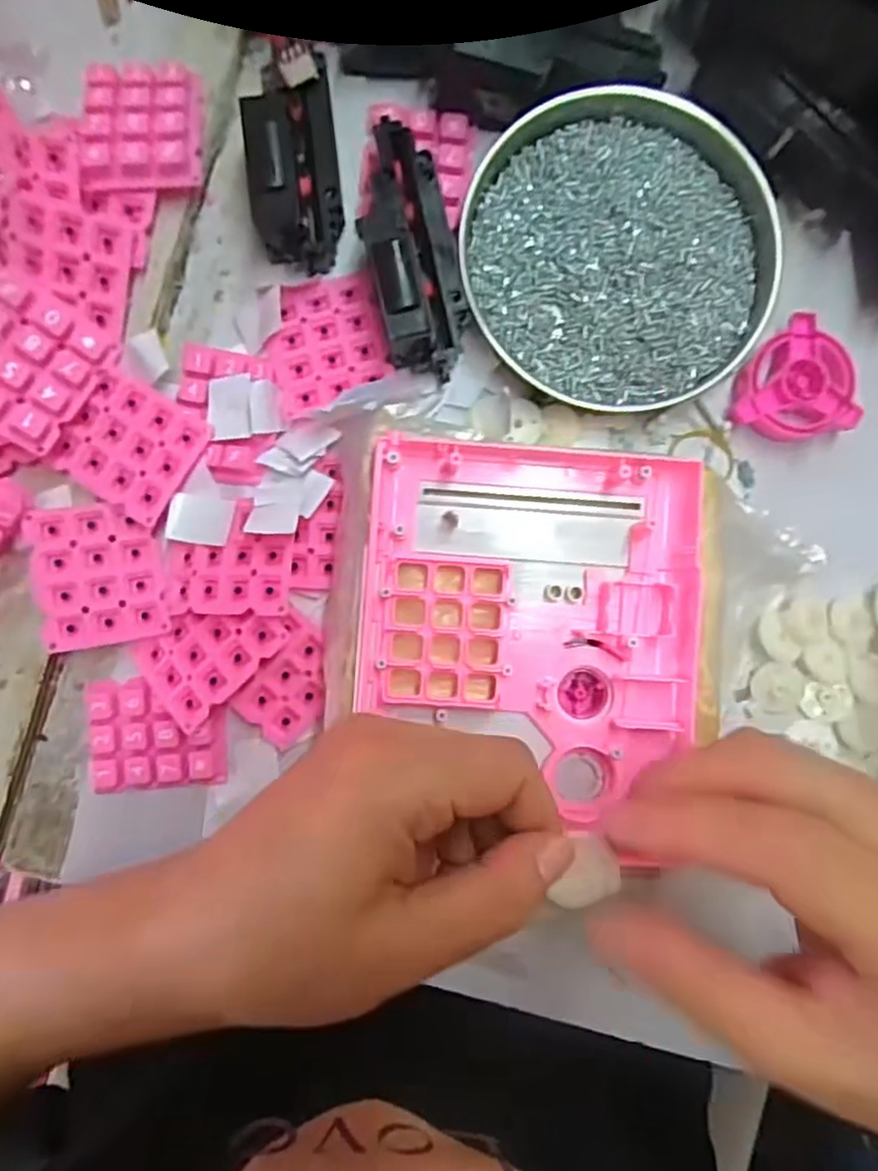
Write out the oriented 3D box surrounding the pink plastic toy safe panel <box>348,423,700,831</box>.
[{"bbox_3d":[0.037,0.015,0.269,0.134,0.019,0.145,5,87,-2],"label":"pink plastic toy safe panel"}]

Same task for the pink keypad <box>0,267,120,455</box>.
[{"bbox_3d":[-0.167,-0.090,0.262,0.052,0.013,0.058,33,72,-21],"label":"pink keypad"}]

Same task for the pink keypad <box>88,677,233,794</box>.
[{"bbox_3d":[-0.125,0.065,0.291,0.059,0.007,0.048,-5,90,-2],"label":"pink keypad"}]

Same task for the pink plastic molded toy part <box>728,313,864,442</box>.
[{"bbox_3d":[0.159,-0.093,0.300,0.051,0.016,0.053,-13,90,-2],"label":"pink plastic molded toy part"}]

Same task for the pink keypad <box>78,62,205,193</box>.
[{"bbox_3d":[-0.125,-0.194,0.280,0.046,0.012,0.057,-3,79,-8],"label":"pink keypad"}]

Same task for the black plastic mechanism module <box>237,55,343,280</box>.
[{"bbox_3d":[-0.061,-0.177,0.283,0.036,0.038,0.074,-4,90,-2],"label":"black plastic mechanism module"}]

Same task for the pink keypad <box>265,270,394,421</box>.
[{"bbox_3d":[-0.049,-0.107,0.293,0.051,0.013,0.055,-16,90,-2],"label":"pink keypad"}]

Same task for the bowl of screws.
[{"bbox_3d":[0.081,-0.149,0.294,0.134,0.023,0.128,0,90,-2],"label":"bowl of screws"}]

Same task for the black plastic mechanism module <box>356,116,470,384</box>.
[{"bbox_3d":[-0.013,-0.141,0.280,0.036,0.034,0.098,-14,90,-2],"label":"black plastic mechanism module"}]

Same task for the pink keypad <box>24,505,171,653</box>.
[{"bbox_3d":[-0.146,-0.004,0.282,0.050,0.014,0.058,-9,90,-2],"label":"pink keypad"}]

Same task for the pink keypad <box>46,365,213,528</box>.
[{"bbox_3d":[-0.131,-0.059,0.283,0.050,0.012,0.049,30,89,-1],"label":"pink keypad"}]

